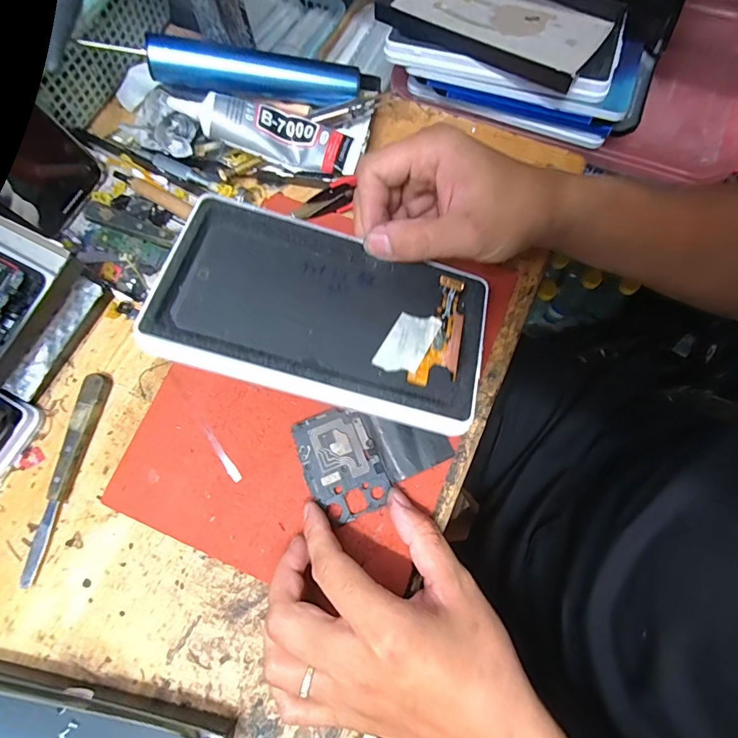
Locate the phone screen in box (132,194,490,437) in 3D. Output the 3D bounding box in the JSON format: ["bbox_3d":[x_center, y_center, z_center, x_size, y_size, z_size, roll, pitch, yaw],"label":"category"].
[{"bbox_3d":[-0.022,-0.032,0.242,0.176,0.009,0.100,16,66,-5],"label":"phone screen in box"}]

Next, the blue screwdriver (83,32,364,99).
[{"bbox_3d":[-0.101,-0.228,0.328,0.187,0.023,0.020,0,71,-12],"label":"blue screwdriver"}]

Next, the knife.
[{"bbox_3d":[-0.200,0.069,0.284,0.016,0.013,0.134,9,75,5],"label":"knife"}]

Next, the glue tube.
[{"bbox_3d":[-0.073,-0.180,0.324,0.134,0.020,0.044,11,71,-12],"label":"glue tube"}]

